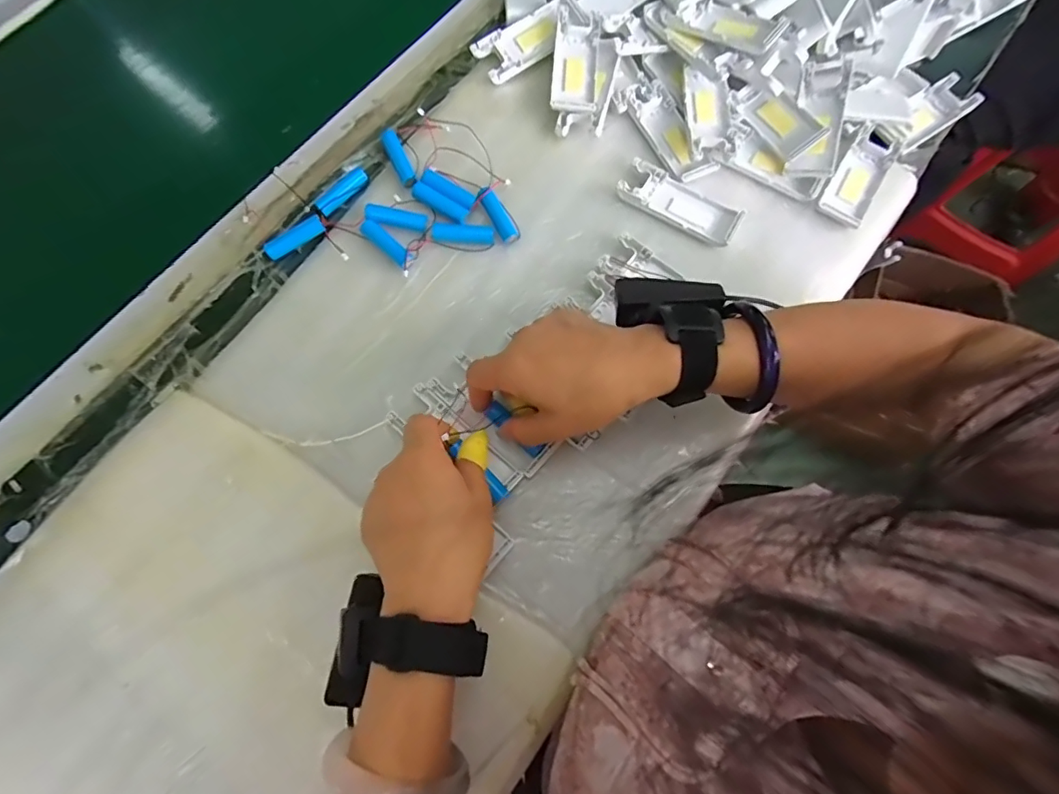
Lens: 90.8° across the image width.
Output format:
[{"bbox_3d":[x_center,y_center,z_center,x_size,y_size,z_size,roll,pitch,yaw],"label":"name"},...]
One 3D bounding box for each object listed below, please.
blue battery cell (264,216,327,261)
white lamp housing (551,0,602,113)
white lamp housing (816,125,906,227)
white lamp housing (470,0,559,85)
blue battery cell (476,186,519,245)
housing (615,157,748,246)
[{"bbox_3d":[-0.191,-0.130,0.425,0.050,0.011,0.012,-33,78,-10],"label":"blue battery cell"},{"bbox_3d":[0.041,-0.300,0.463,0.038,0.021,0.115,4,74,-1],"label":"white lamp housing"},{"bbox_3d":[0.289,-0.194,0.456,0.038,0.013,0.111,32,76,7],"label":"white lamp housing"},{"bbox_3d":[-0.004,-0.319,0.470,0.088,0.017,0.045,-30,77,-10],"label":"white lamp housing"},{"bbox_3d":[-0.026,-0.152,0.436,0.016,0.010,0.052,-28,77,-9],"label":"blue battery cell"},{"bbox_3d":[0.126,-0.163,0.436,0.101,0.008,0.041,30,76,6],"label":"housing"}]

